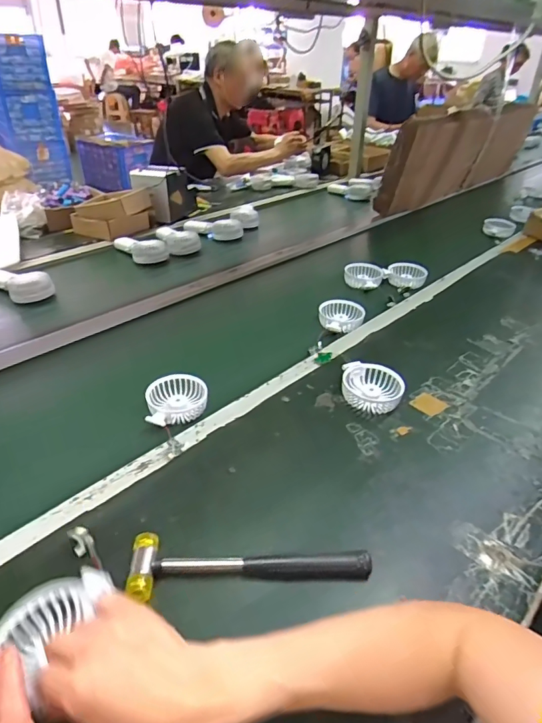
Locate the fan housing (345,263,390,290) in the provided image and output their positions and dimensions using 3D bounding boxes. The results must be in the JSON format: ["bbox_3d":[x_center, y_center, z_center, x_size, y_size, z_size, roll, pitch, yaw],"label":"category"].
[{"bbox_3d":[0.227,-0.208,1.099,0.098,0.030,0.098,1,35,-1],"label":"fan housing"}]

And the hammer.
[{"bbox_3d":[-0.018,0.209,0.467,0.237,0.037,0.060,-1,35,-4],"label":"hammer"}]

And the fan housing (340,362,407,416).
[{"bbox_3d":[0.156,0.041,0.708,0.090,0.031,0.091,6,35,6],"label":"fan housing"}]

